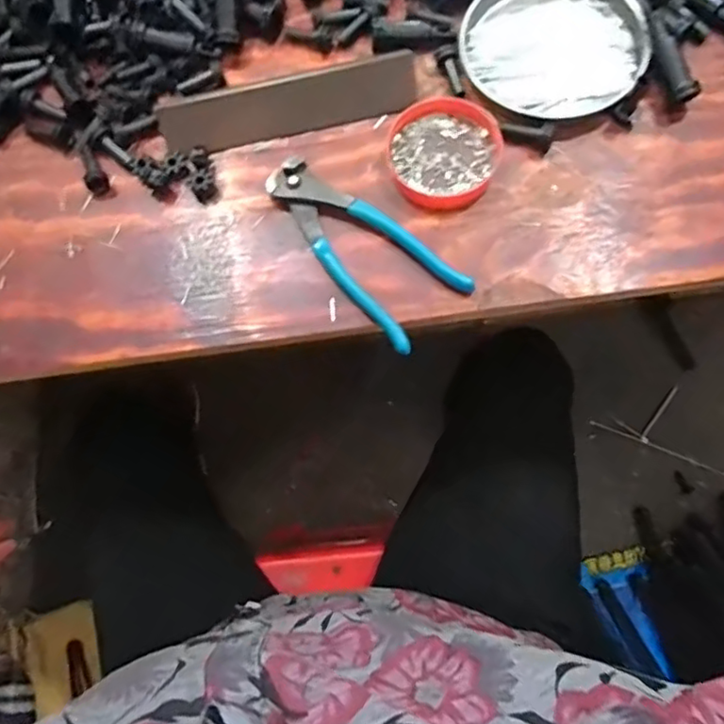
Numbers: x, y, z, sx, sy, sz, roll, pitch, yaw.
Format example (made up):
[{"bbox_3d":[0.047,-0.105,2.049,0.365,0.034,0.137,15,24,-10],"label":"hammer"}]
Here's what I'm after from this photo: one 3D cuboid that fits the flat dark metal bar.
[{"bbox_3d":[-0.054,-0.192,0.460,0.190,0.010,0.043,-13,95,2],"label":"flat dark metal bar"}]

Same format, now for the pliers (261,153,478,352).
[{"bbox_3d":[-0.001,-0.084,0.428,0.066,0.013,0.158,-40,74,-10],"label":"pliers"}]

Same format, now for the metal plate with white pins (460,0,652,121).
[{"bbox_3d":[0.145,-0.243,0.462,0.131,0.016,0.123,-1,71,3],"label":"metal plate with white pins"}]

